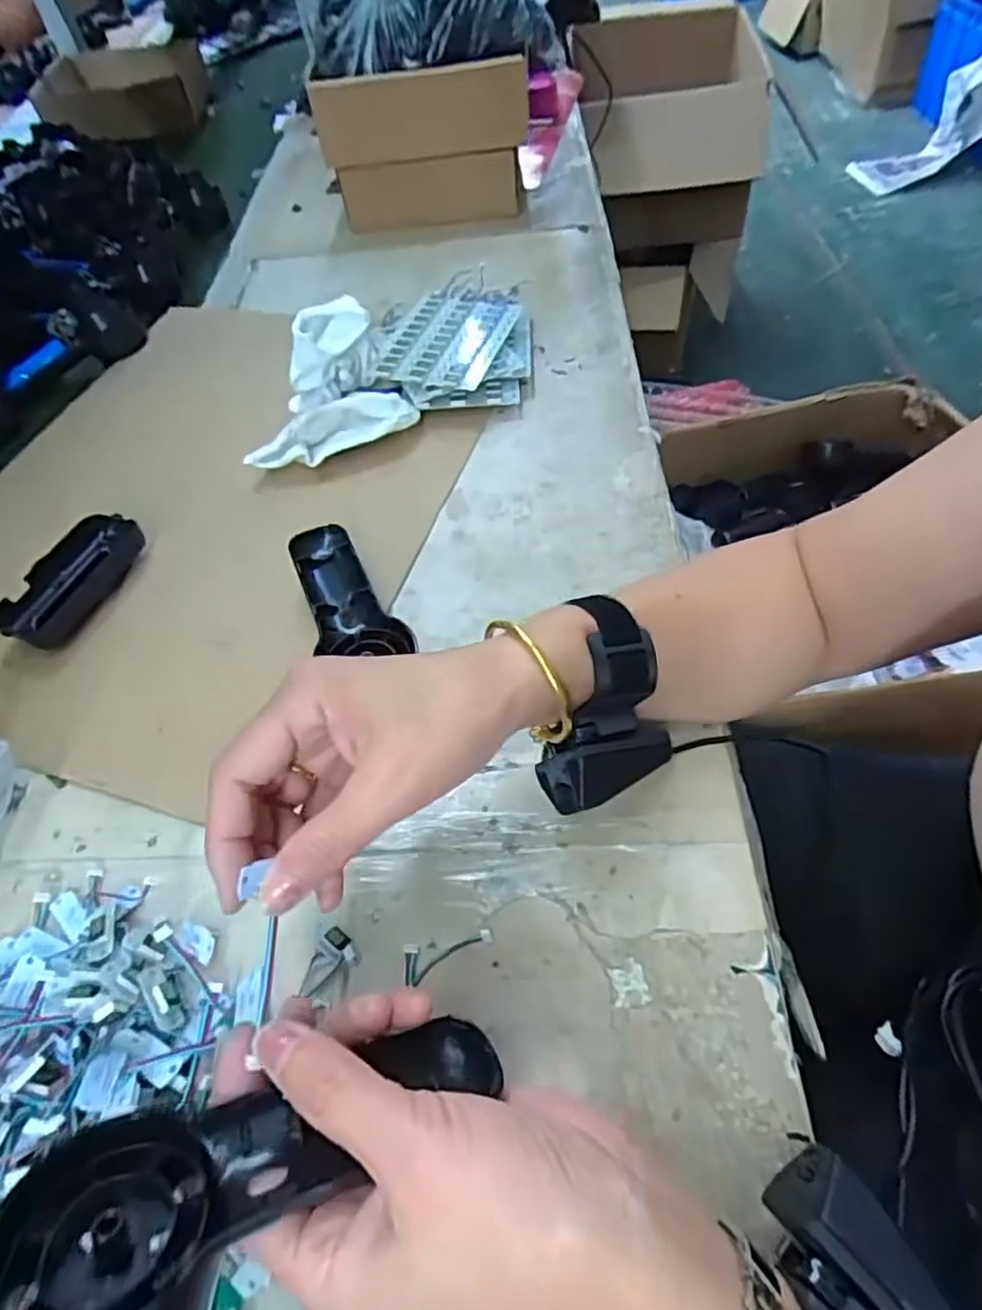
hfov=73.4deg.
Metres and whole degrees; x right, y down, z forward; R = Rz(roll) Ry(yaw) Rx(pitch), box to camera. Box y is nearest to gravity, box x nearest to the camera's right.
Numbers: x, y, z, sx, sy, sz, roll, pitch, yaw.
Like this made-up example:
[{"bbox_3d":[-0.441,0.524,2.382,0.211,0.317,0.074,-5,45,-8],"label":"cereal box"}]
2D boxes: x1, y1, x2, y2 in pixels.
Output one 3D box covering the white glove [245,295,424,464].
[{"bbox_3d":[-0.143,-0.215,0.537,0.138,0.077,0.113,-24,56,-10],"label":"white glove"}]

